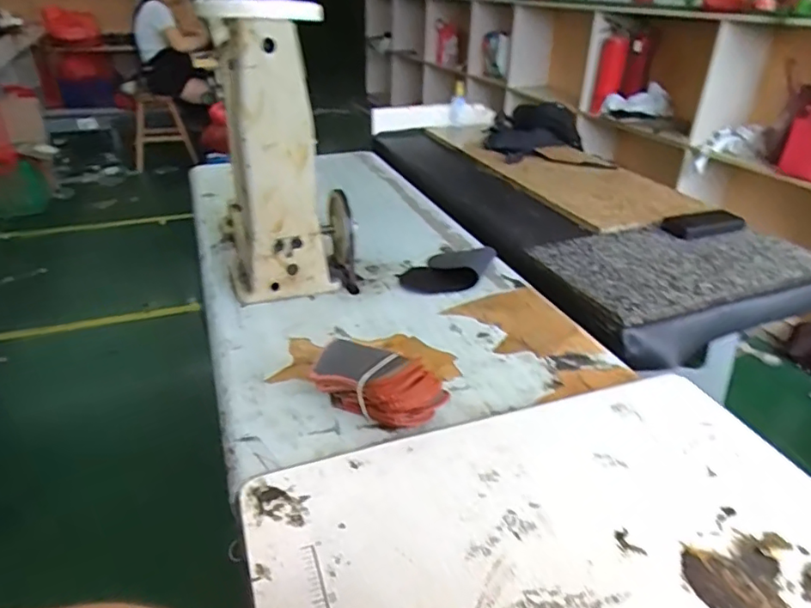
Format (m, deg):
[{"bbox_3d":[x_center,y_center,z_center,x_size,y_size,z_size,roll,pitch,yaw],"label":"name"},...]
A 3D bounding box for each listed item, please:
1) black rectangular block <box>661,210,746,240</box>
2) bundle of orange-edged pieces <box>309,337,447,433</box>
[{"bbox_3d":[0.600,-0.160,1.127,0.157,0.026,0.081,-10,32,-20],"label":"black rectangular block"},{"bbox_3d":[-0.037,0.079,0.634,0.154,0.061,0.084,22,35,36],"label":"bundle of orange-edged pieces"}]

